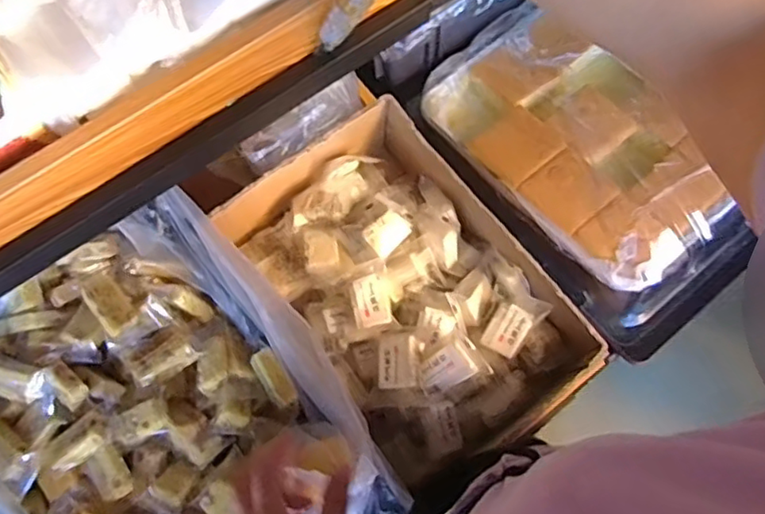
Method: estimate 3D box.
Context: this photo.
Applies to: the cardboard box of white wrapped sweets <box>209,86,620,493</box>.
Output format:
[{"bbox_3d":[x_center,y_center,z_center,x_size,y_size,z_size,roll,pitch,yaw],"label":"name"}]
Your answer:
[{"bbox_3d":[0.026,0.042,0.774,0.291,0.129,0.428,-36,69,-12],"label":"cardboard box of white wrapped sweets"}]

